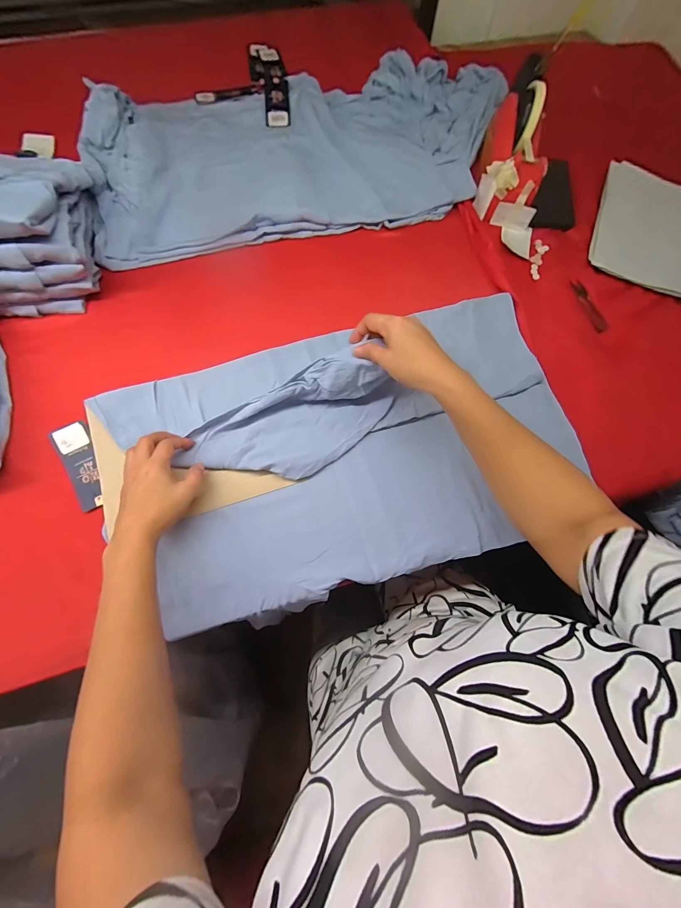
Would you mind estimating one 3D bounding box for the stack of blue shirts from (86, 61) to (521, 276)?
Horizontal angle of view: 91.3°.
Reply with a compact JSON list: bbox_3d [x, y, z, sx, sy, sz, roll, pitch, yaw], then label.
[{"bbox_3d":[-0.045,-0.545,0.590,0.756,0.049,0.362,-13,76,-7],"label":"stack of blue shirts"}]

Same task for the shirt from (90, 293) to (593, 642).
[{"bbox_3d":[0.024,-0.019,0.435,0.589,0.085,0.346,-15,71,-7],"label":"shirt"}]

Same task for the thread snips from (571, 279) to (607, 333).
[{"bbox_3d":[0.405,-0.244,0.545,0.019,0.008,0.097,-17,71,-8],"label":"thread snips"}]

